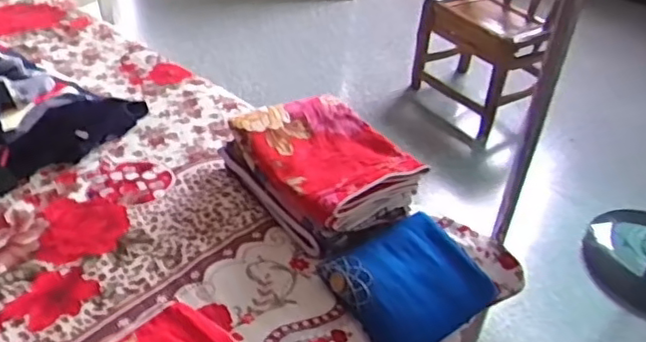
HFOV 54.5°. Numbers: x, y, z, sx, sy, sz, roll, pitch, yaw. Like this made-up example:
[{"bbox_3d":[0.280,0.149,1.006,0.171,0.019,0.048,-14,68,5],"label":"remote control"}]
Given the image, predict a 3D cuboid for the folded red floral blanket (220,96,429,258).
[{"bbox_3d":[0.003,0.006,0.807,0.147,0.096,0.220,-22,46,-31],"label":"folded red floral blanket"}]

